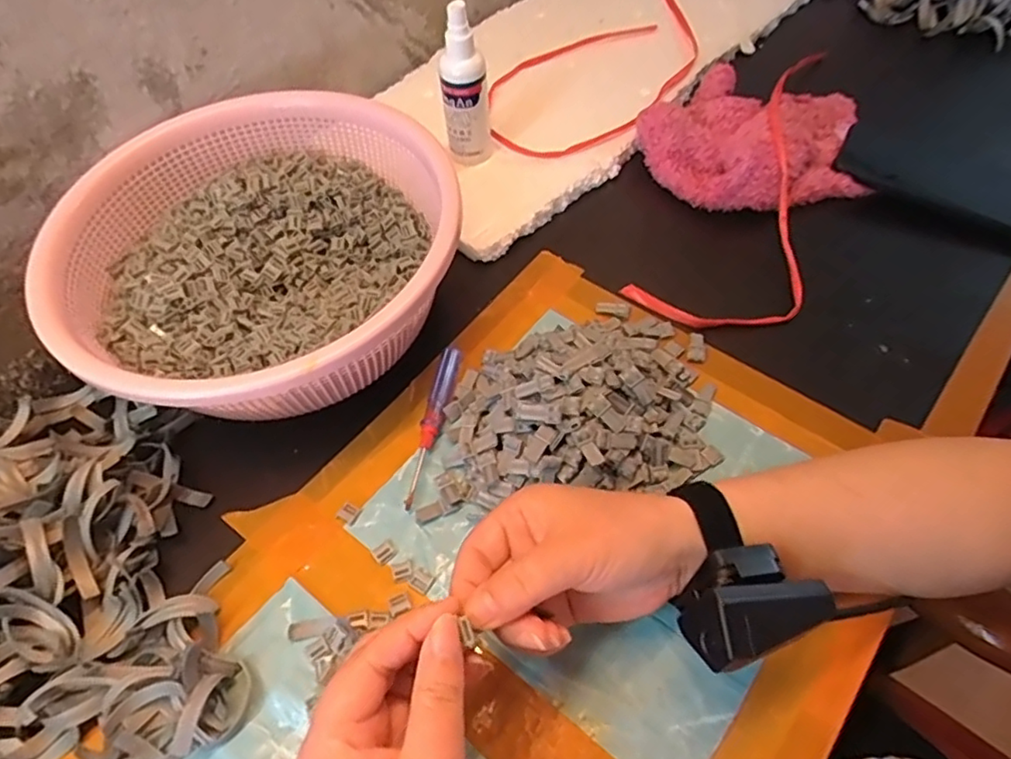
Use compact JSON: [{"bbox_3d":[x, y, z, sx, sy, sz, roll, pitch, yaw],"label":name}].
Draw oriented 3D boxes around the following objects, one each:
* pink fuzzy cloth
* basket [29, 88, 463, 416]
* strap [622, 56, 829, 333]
[{"bbox_3d":[0.210,-0.197,0.528,0.188,0.059,0.121,5,58,7],"label":"pink fuzzy cloth"},{"bbox_3d":[-0.162,-0.081,0.432,0.248,0.087,0.256,18,59,14],"label":"basket"},{"bbox_3d":[0.204,-0.156,0.485,0.121,0.026,0.272,25,78,18],"label":"strap"}]

